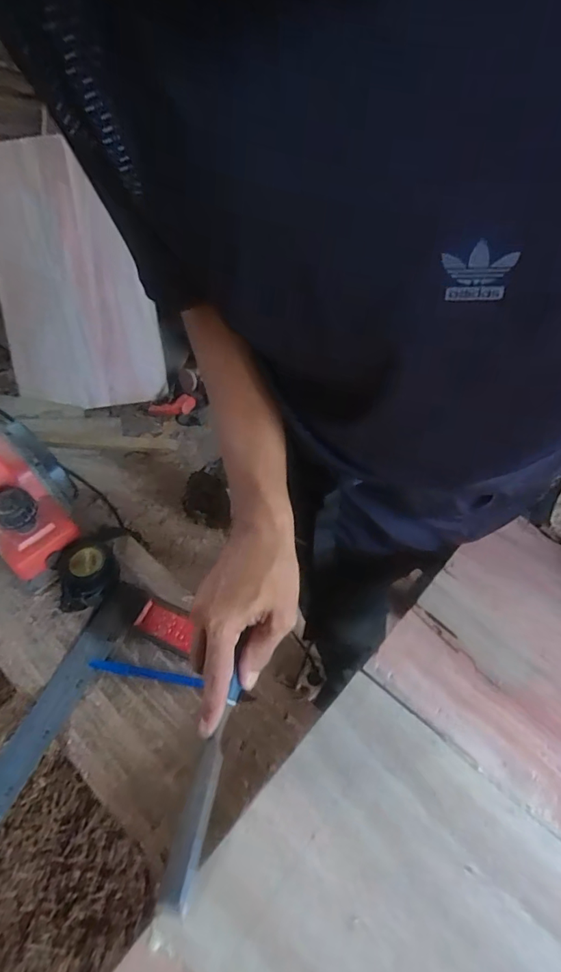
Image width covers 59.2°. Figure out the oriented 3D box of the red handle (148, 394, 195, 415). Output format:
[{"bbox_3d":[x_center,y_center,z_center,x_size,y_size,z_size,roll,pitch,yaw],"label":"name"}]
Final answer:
[{"bbox_3d":[-0.422,-0.303,1.896,0.216,0.039,0.065,-3,49,27],"label":"red handle"}]

